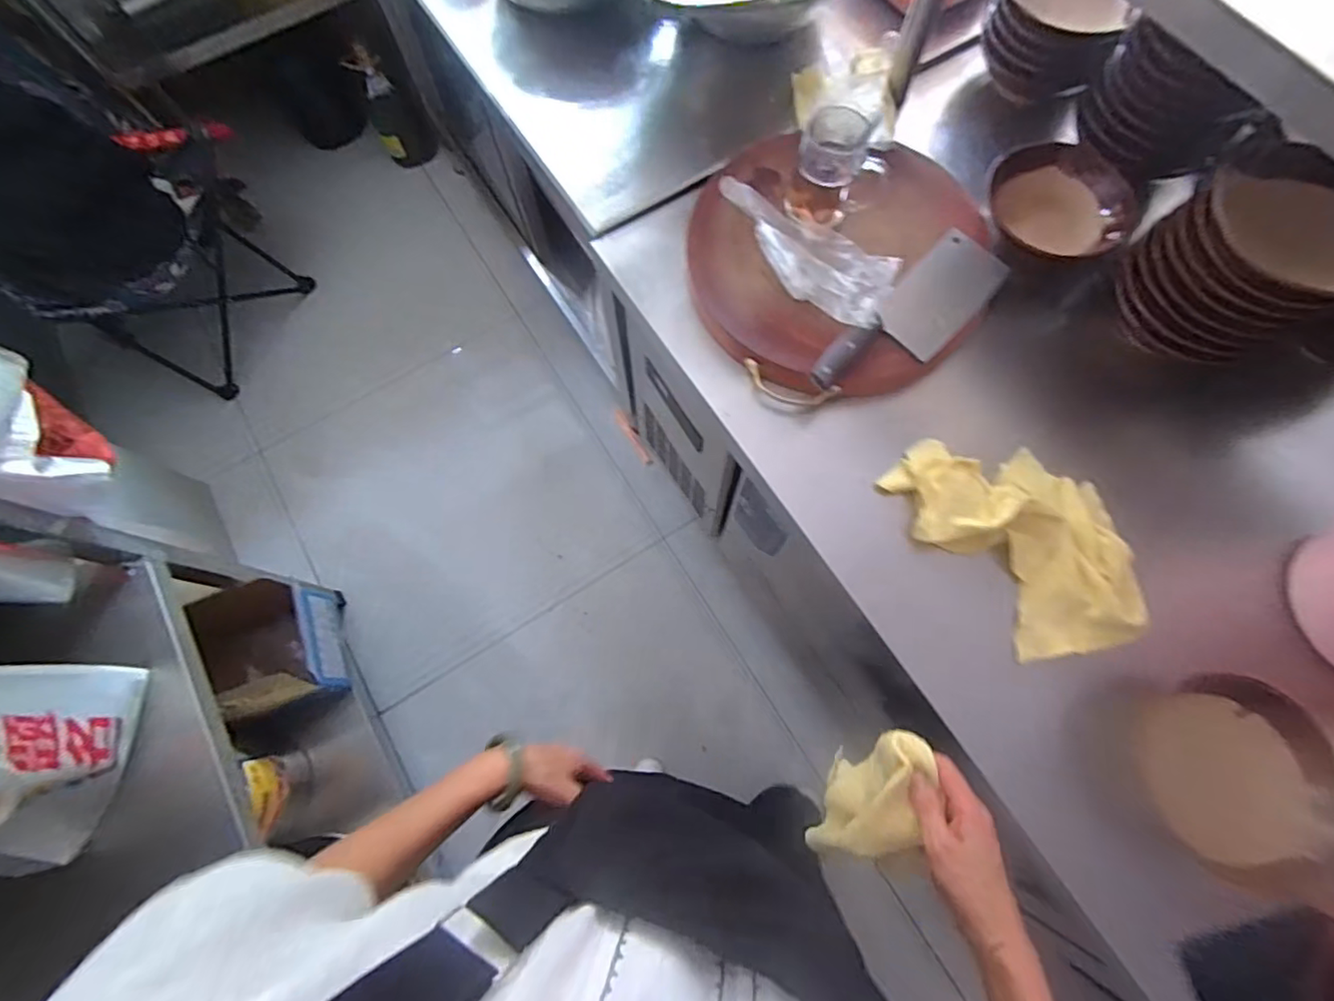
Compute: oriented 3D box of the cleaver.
[{"bbox_3d":[0.304,-0.225,0.698,0.092,0.031,0.304,43,79,12],"label":"cleaver"}]

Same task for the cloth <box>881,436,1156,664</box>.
[{"bbox_3d":[0.408,0.032,0.643,0.201,0.048,0.292,-37,77,-9],"label":"cloth"}]

